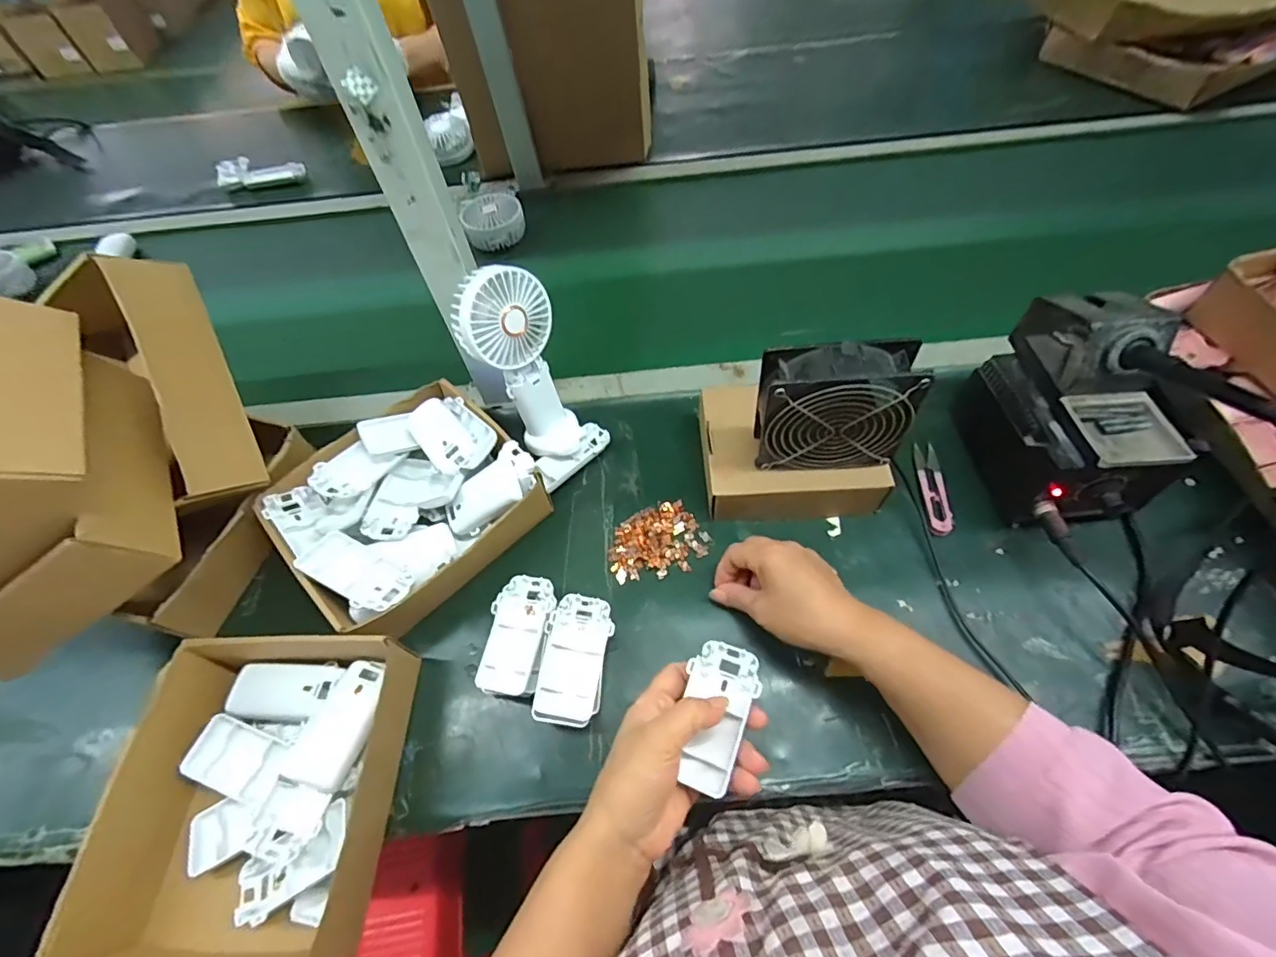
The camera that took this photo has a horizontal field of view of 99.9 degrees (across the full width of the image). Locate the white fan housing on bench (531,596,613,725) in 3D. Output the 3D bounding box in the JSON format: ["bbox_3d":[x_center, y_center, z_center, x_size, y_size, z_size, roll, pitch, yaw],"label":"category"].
[{"bbox_3d":[-0.052,0.153,0.450,0.051,0.042,0.100,6,59,8],"label":"white fan housing on bench"}]

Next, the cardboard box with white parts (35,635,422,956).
[{"bbox_3d":[-0.280,0.238,0.407,0.182,0.079,0.216,-4,59,2],"label":"cardboard box with white parts"}]

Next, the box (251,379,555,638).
[{"bbox_3d":[-0.215,0.025,0.514,0.211,0.075,0.197,-41,64,-19],"label":"box"}]

